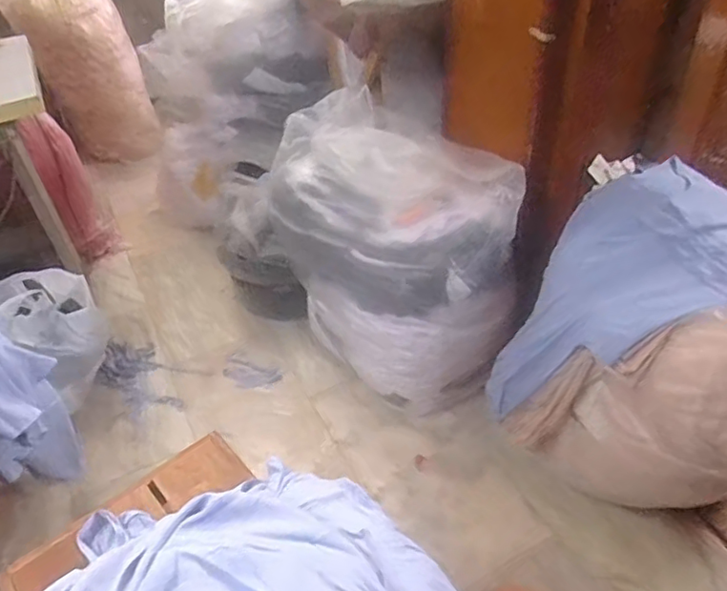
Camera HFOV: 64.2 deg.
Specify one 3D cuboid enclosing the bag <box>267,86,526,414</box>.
[{"bbox_3d":[0.063,-0.094,1.413,0.594,0.592,0.315,28,50,32],"label":"bag"}]

